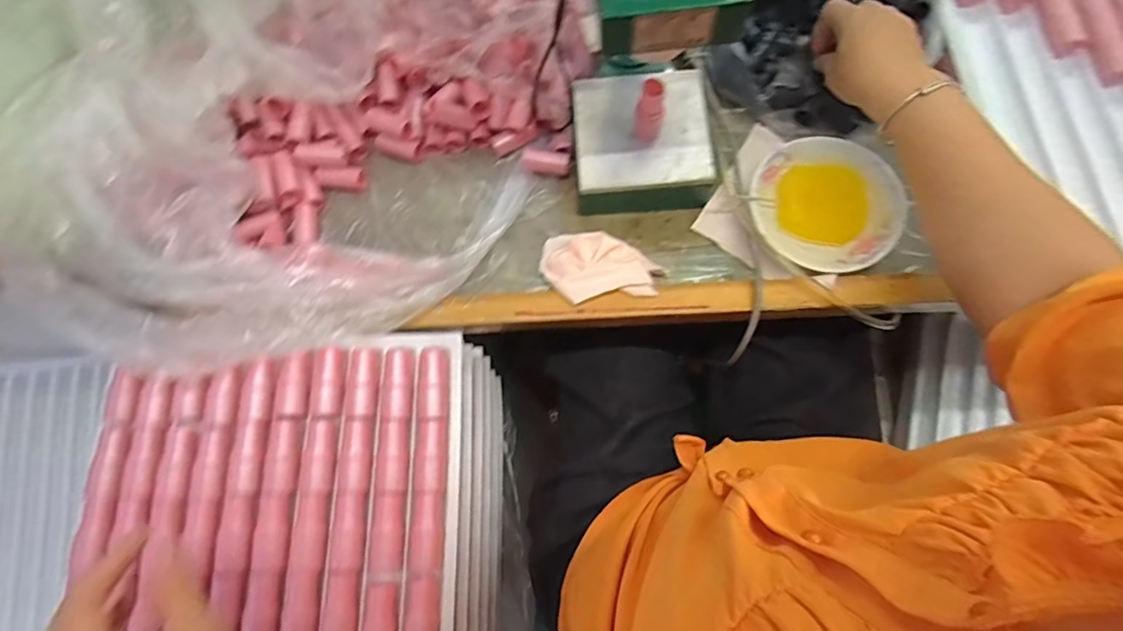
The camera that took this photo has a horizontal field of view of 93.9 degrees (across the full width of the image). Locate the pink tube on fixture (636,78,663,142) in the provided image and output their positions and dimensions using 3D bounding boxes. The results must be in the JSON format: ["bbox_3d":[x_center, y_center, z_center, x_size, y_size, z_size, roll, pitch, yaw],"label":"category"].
[{"bbox_3d":[0.078,-0.178,0.467,0.022,0.060,0.027,12,76,7],"label":"pink tube on fixture"}]

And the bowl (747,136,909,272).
[{"bbox_3d":[0.244,-0.102,0.490,0.131,0.027,0.123,-1,75,4],"label":"bowl"}]

